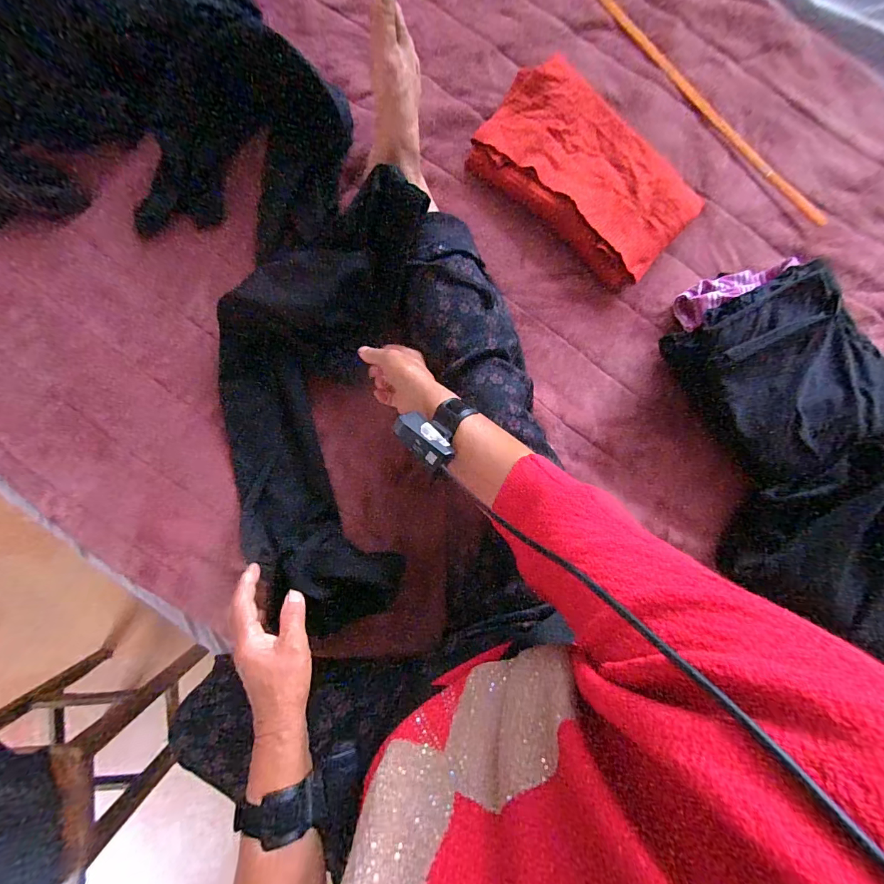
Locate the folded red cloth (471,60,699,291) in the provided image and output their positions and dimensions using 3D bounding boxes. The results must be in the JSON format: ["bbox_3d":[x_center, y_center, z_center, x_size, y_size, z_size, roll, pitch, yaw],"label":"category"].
[{"bbox_3d":[0.207,-0.387,0.569,0.317,0.037,0.200,40,88,2],"label":"folded red cloth"}]

